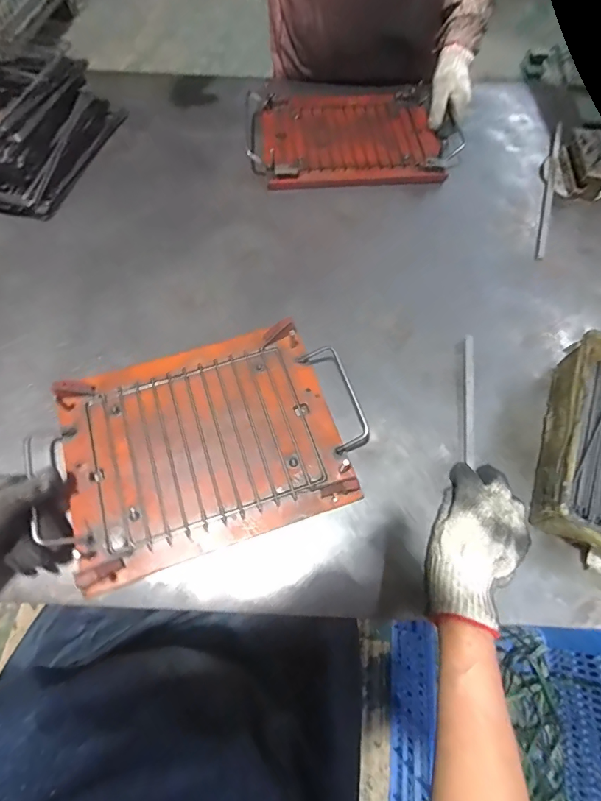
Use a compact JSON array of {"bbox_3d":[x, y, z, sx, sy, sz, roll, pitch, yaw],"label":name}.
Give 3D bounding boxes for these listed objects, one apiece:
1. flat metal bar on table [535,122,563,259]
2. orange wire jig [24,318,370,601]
[{"bbox_3d":[0.424,-0.365,0.703,0.013,0.007,0.343,18,66,6],"label":"flat metal bar on table"},{"bbox_3d":[-0.104,0.047,0.484,0.334,0.026,0.238,-18,67,-10],"label":"orange wire jig"}]

